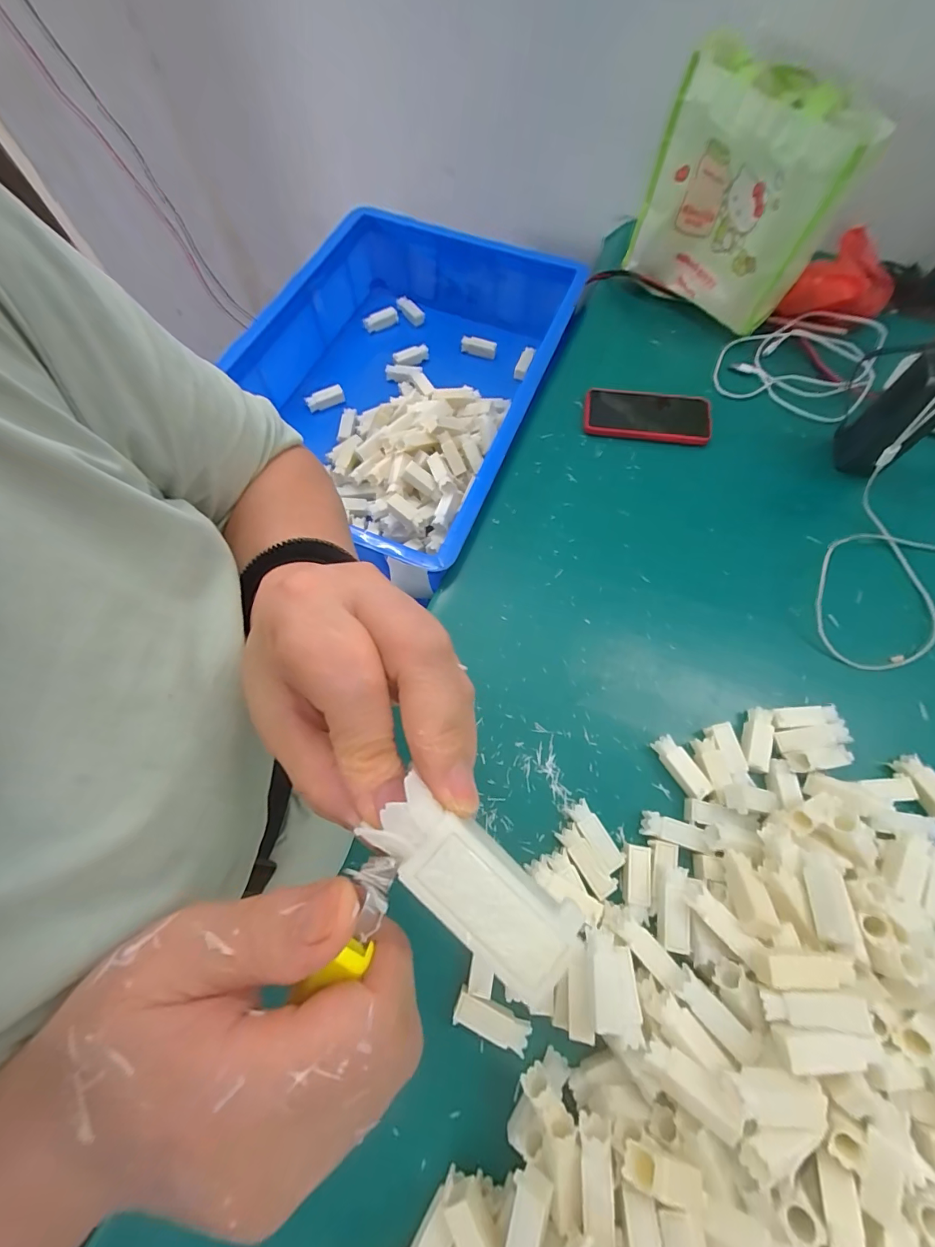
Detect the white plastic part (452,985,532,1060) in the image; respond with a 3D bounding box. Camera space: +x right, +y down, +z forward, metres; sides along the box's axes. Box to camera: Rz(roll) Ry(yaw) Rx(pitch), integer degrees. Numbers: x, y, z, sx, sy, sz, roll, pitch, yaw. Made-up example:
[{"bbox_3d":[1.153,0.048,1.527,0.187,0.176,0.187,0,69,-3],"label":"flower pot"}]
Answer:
[{"bbox_3d":[0.020,0.324,0.356,0.060,0.016,0.025,19,69,11],"label":"white plastic part"}]

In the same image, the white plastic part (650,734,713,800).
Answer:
[{"bbox_3d":[0.208,0.140,0.427,0.023,0.022,0.062,-31,69,-10],"label":"white plastic part"}]

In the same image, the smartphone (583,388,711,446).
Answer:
[{"bbox_3d":[0.246,-0.293,0.606,0.165,0.010,0.088,10,68,8],"label":"smartphone"}]

